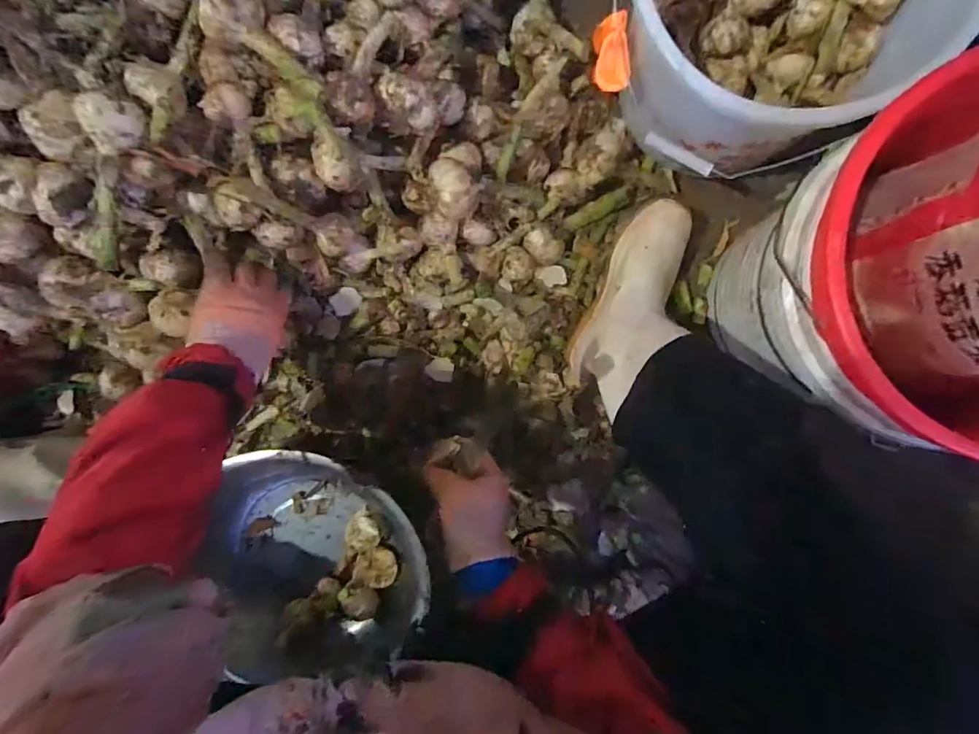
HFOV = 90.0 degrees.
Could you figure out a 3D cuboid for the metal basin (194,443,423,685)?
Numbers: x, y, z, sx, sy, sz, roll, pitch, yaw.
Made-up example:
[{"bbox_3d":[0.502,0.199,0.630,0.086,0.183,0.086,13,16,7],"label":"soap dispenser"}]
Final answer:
[{"bbox_3d":[-0.211,0.231,0.602,0.260,0.106,0.277,0,94,6],"label":"metal basin"}]

